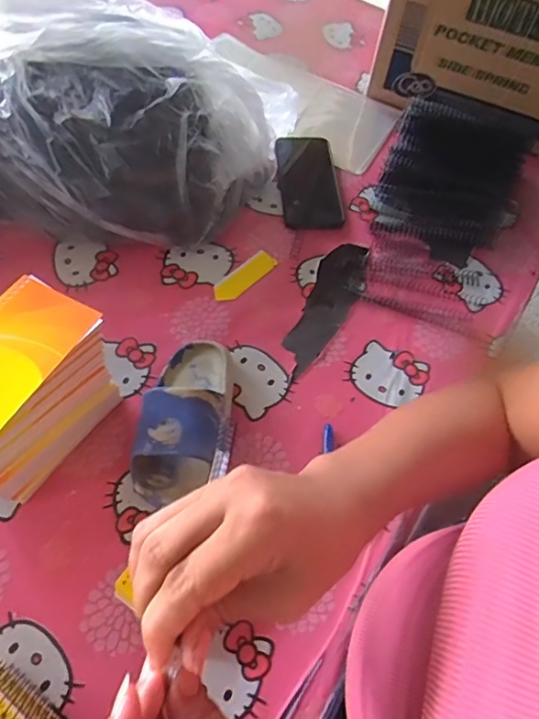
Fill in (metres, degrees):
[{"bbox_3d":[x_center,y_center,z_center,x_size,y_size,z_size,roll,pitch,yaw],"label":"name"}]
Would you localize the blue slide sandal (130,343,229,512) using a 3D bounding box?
[{"bbox_3d":[-0.078,0.048,0.478,0.081,0.072,0.164,2,60,-3],"label":"blue slide sandal"}]

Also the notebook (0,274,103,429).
[{"bbox_3d":[-0.201,-0.006,0.388,0.082,0.006,0.132,29,62,12],"label":"notebook"}]

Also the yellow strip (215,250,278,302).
[{"bbox_3d":[-0.028,-0.098,0.600,0.031,0.006,0.086,38,64,17],"label":"yellow strip"}]

